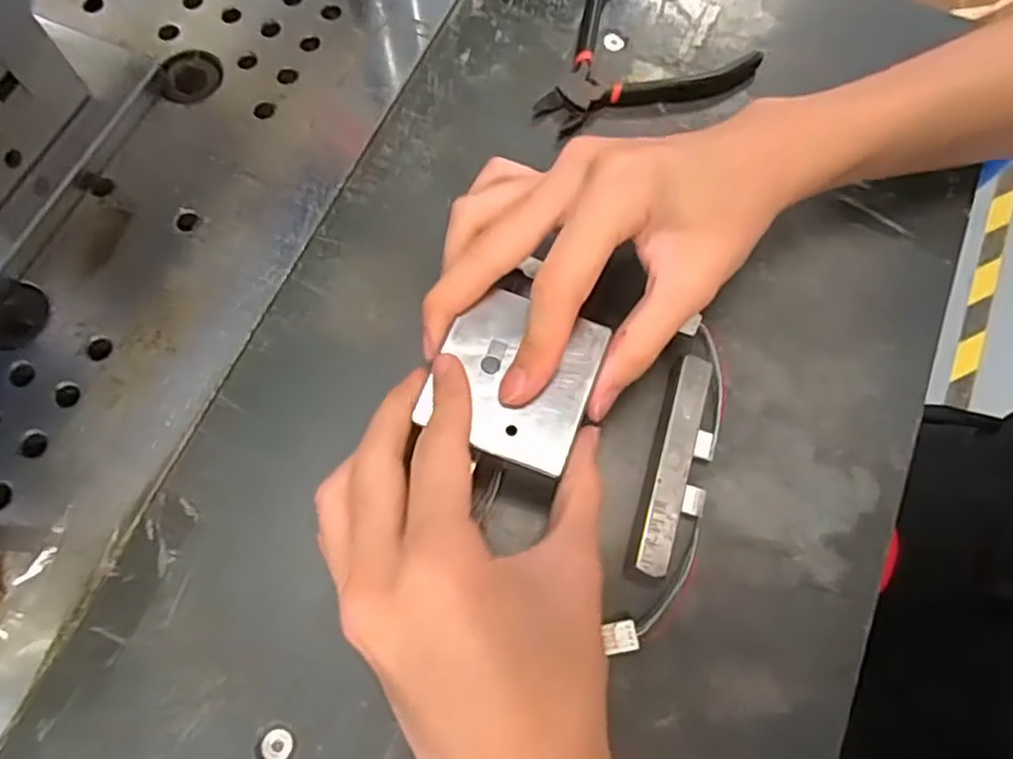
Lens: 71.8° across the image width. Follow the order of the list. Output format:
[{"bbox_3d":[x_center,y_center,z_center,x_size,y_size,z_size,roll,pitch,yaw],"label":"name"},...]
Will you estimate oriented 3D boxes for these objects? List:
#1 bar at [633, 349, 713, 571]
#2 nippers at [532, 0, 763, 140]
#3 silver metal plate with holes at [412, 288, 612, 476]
[{"bbox_3d":[0.072,0.037,0.302,0.014,0.018,0.095,16,71,4],"label":"bar"},{"bbox_3d":[0.062,-0.169,0.376,0.111,0.011,0.104,-43,77,-15],"label":"nippers"},{"bbox_3d":[0.003,-0.001,0.269,0.057,0.007,0.062,21,71,5],"label":"silver metal plate with holes"}]

